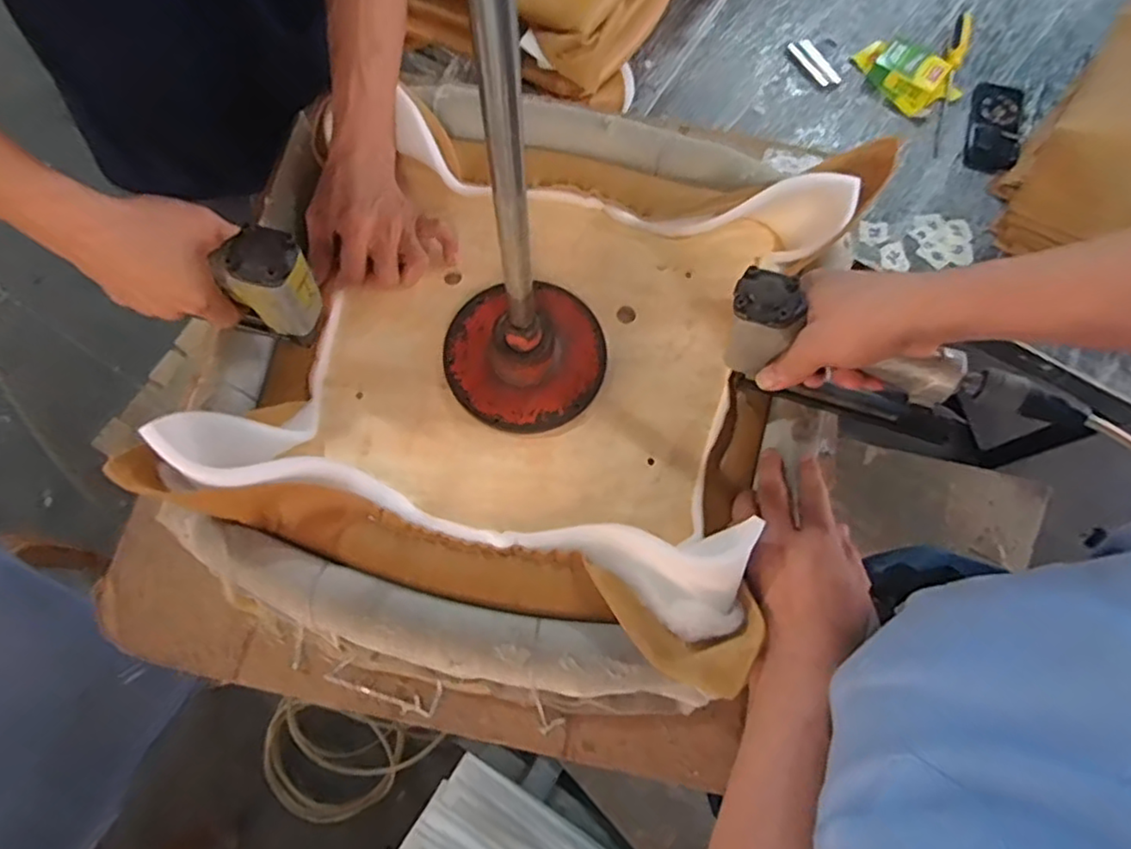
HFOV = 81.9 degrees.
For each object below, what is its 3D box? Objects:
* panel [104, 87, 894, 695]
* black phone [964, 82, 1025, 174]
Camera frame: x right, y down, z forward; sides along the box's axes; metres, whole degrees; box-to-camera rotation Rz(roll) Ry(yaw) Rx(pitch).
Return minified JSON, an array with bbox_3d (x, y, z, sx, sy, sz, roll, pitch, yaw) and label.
[{"bbox_3d":[-0.023,-0.075,0.566,0.460,0.104,0.462,17,73,4],"label":"panel"},{"bbox_3d":[0.742,-0.515,1.127,0.081,0.012,0.173,16,73,3],"label":"black phone"}]

